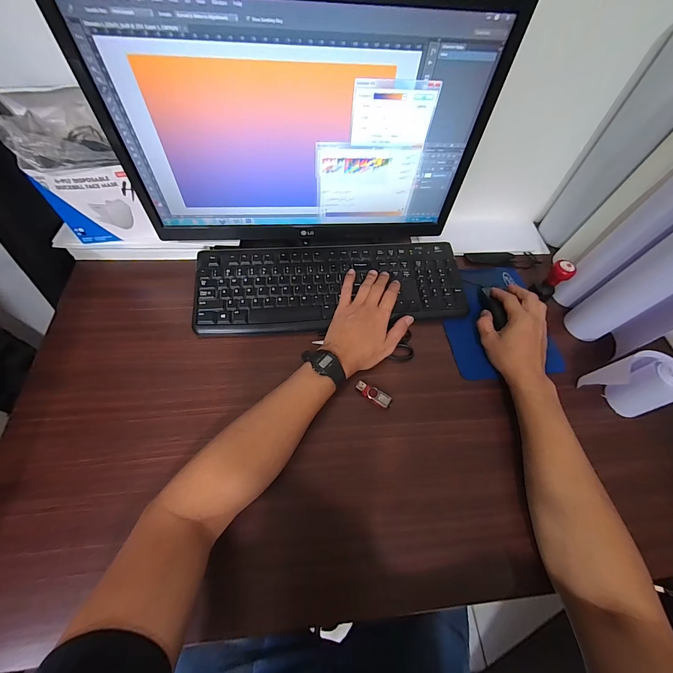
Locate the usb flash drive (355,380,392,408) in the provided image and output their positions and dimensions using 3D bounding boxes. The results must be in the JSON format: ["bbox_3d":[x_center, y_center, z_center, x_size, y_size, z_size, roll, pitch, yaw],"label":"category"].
[{"bbox_3d":[0.052,0.081,0.429,0.053,0.006,0.018,29,62,11],"label":"usb flash drive"}]

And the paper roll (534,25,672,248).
[{"bbox_3d":[0.430,-0.286,0.484,0.076,0.313,0.078,2,60,-4],"label":"paper roll"}]

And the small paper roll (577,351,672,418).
[{"bbox_3d":[0.414,0.071,0.429,0.081,0.095,0.075,2,60,-4],"label":"small paper roll"}]

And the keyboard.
[{"bbox_3d":[-0.004,-0.088,0.508,0.435,0.016,0.157,-5,67,-7],"label":"keyboard"}]

